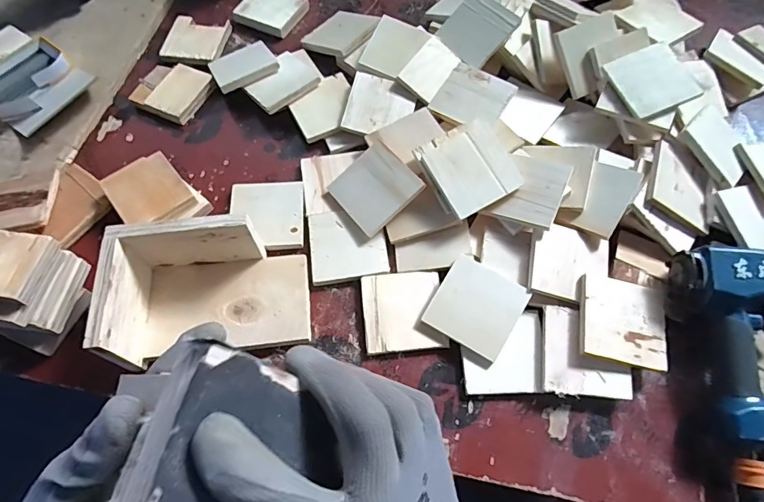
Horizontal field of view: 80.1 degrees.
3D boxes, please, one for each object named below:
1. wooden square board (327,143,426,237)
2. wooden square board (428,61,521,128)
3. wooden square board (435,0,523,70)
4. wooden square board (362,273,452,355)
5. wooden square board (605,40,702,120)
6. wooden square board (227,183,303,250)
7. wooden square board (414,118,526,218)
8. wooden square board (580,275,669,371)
[{"bbox_3d":[-0.011,-0.077,0.546,0.089,0.013,0.089,-44,68,7],"label":"wooden square board"},{"bbox_3d":[0.121,-0.206,0.608,0.089,0.004,0.083,30,79,17],"label":"wooden square board"},{"bbox_3d":[0.132,-0.312,0.639,0.089,0.007,0.091,-48,69,9],"label":"wooden square board"},{"bbox_3d":[0.024,0.067,0.510,0.087,0.006,0.089,-4,65,-5],"label":"wooden square board"},{"bbox_3d":[0.339,-0.214,0.571,0.088,0.005,0.086,-24,77,2],"label":"wooden square board"},{"bbox_3d":[-0.142,-0.045,0.564,0.090,0.009,0.093,-3,65,-5],"label":"wooden square board"},{"bbox_3d":[0.104,-0.099,0.535,0.093,0.011,0.099,-29,83,-8],"label":"wooden square board"},{"bbox_3d":[0.258,0.075,0.491,0.093,0.017,0.091,13,65,3],"label":"wooden square board"}]

